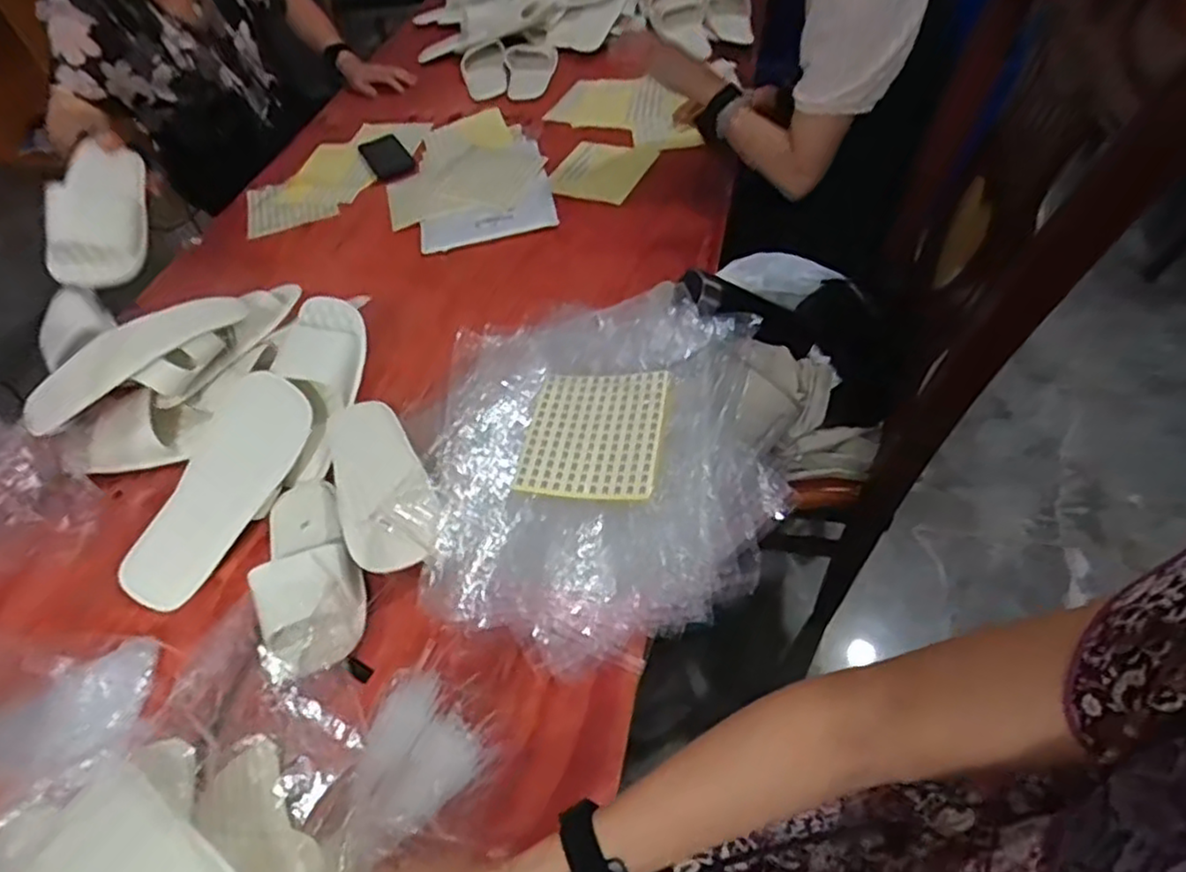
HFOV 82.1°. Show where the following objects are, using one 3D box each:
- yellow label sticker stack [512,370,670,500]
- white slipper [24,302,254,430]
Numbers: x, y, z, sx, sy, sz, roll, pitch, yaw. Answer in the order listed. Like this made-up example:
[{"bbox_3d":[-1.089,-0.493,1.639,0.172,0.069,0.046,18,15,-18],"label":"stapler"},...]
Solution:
[{"bbox_3d":[0.002,-0.005,0.785,0.157,0.014,0.170,1,53,18],"label":"yellow label sticker stack"},{"bbox_3d":[-0.537,-0.090,0.816,0.260,0.060,0.078,-39,54,-18],"label":"white slipper"}]

